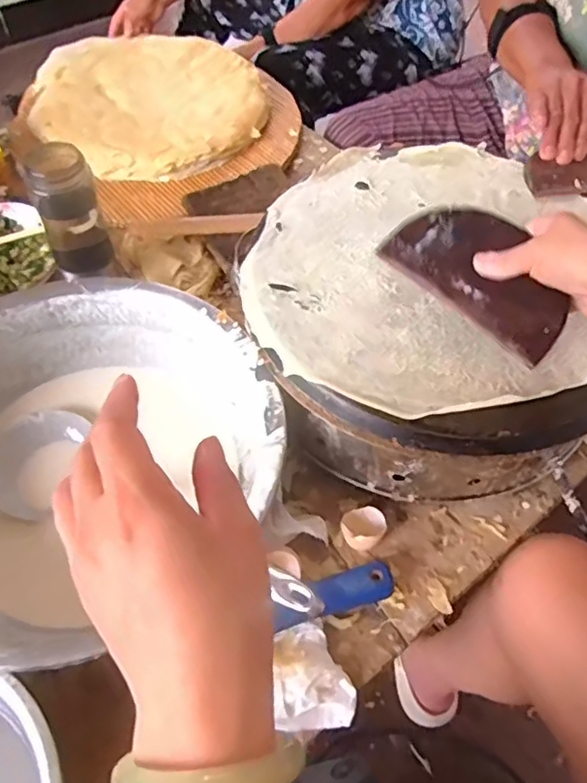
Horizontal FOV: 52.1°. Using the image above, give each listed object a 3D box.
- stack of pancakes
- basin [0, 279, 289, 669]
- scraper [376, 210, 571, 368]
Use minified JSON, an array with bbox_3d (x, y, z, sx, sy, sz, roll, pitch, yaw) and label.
[{"bbox_3d":[-0.222,-0.453,0.933,0.361,0.045,0.334,15,55,10],"label":"stack of pancakes"},{"bbox_3d":[-0.195,0.068,0.559,0.357,0.117,0.346,-32,60,-22],"label":"basin"},{"bbox_3d":[0.158,-0.103,0.498,0.082,0.012,0.163,-48,64,3],"label":"scraper"}]

